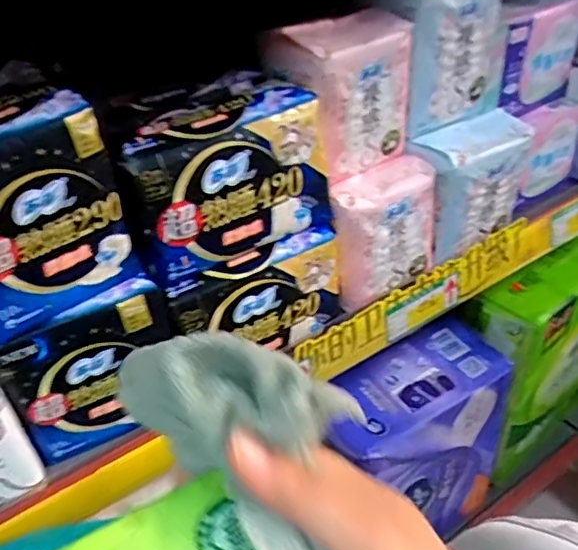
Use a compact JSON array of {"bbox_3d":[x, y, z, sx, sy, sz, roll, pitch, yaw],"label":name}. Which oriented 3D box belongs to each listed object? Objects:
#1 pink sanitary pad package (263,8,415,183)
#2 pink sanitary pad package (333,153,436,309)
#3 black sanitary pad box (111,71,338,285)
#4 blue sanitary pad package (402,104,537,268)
[{"bbox_3d":[0.041,-0.144,0.452,0.098,0.107,0.067,-24,42,-22],"label":"pink sanitary pad package"},{"bbox_3d":[0.075,-0.036,0.482,0.092,0.101,0.046,-23,42,-21],"label":"pink sanitary pad package"},{"bbox_3d":[-0.051,-0.079,0.417,0.140,0.094,0.109,-20,41,-18],"label":"black sanitary pad box"},{"bbox_3d":[0.161,-0.080,0.512,0.102,0.104,0.053,-21,41,-19],"label":"blue sanitary pad package"}]

